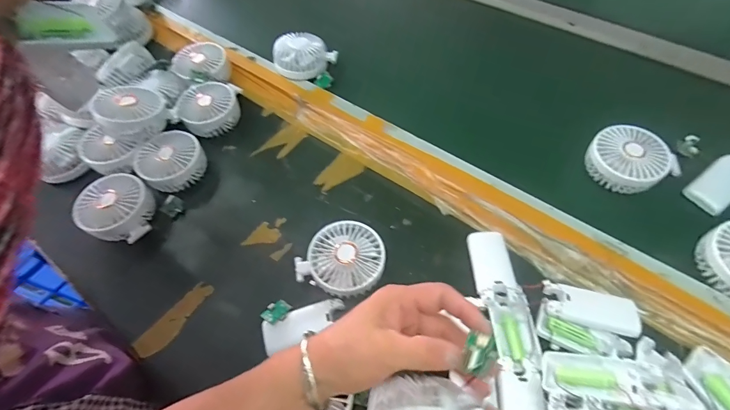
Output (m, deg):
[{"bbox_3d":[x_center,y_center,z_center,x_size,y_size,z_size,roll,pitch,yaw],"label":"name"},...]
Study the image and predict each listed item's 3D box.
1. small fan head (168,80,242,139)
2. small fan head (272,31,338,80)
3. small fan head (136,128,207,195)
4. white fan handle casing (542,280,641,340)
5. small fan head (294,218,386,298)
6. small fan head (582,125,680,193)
[{"bbox_3d":[-0.243,-0.151,0.581,0.086,0.046,0.094,0,59,4],"label":"small fan head"},{"bbox_3d":[-0.104,-0.248,0.621,0.081,0.054,0.084,-2,59,3],"label":"small fan head"},{"bbox_3d":[-0.277,-0.060,0.531,0.083,0.047,0.084,-2,59,3],"label":"small fan head"},{"bbox_3d":[0.248,0.114,0.410,0.094,0.020,0.042,12,61,11],"label":"white fan handle casing"},{"bbox_3d":[-0.024,0.066,0.438,0.094,0.047,0.087,-2,59,3],"label":"small fan head"},{"bbox_3d":[0.338,-0.058,0.471,0.094,0.036,0.084,38,68,23],"label":"small fan head"}]

